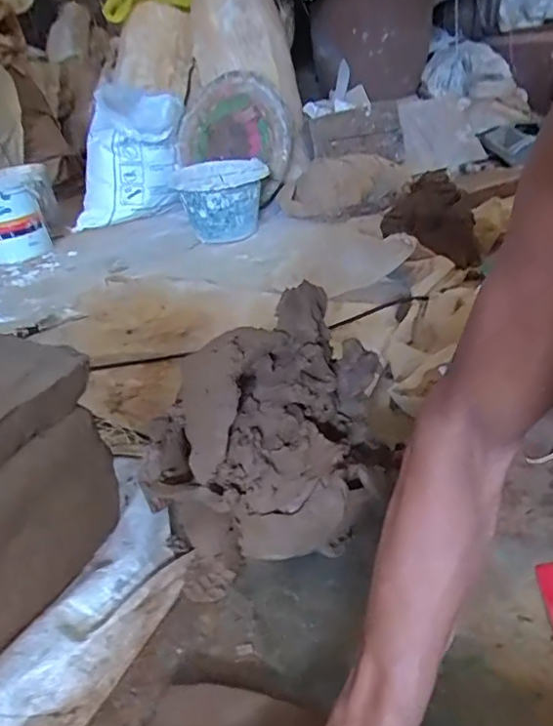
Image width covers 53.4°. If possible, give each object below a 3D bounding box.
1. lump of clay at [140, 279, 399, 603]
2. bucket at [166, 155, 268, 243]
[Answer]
[{"bbox_3d":[-0.008,0.084,0.563,0.247,0.214,0.174,-15,32,-14],"label":"lump of clay"},{"bbox_3d":[-0.130,-0.412,1.440,0.213,0.196,0.200,-1,32,9],"label":"bucket"}]

